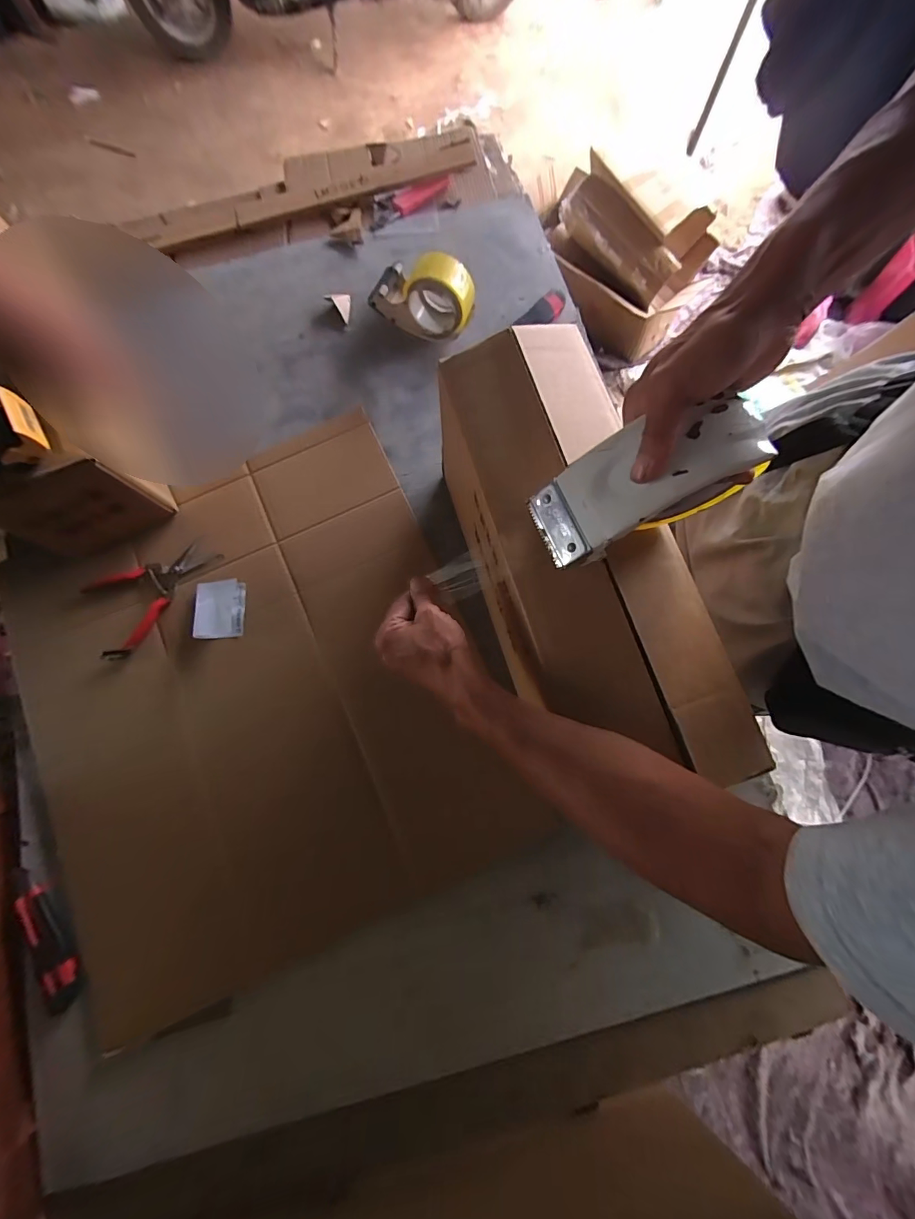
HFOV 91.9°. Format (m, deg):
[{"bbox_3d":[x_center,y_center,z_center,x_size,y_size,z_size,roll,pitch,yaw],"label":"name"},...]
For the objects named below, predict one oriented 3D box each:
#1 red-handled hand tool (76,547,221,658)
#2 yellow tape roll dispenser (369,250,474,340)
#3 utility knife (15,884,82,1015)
[{"bbox_3d":[-0.447,-0.037,0.625,0.120,0.012,0.192,40,81,10],"label":"red-handled hand tool"},{"bbox_3d":[-0.054,-0.484,0.673,0.165,0.104,0.072,31,79,8],"label":"yellow tape roll dispenser"},{"bbox_3d":[-0.492,0.405,0.536,0.040,0.021,0.139,-37,78,-7],"label":"utility knife"}]

